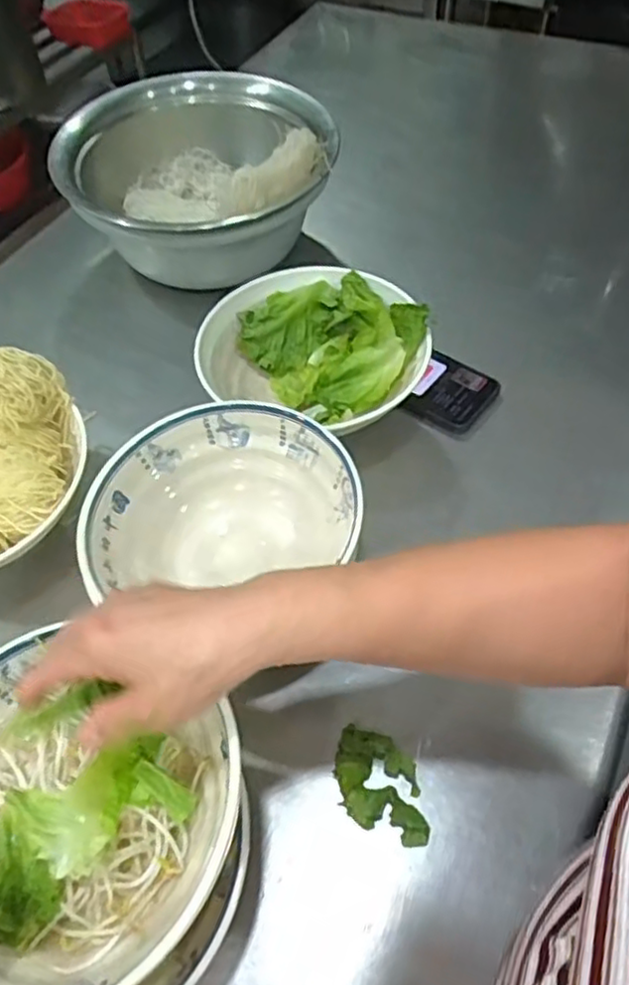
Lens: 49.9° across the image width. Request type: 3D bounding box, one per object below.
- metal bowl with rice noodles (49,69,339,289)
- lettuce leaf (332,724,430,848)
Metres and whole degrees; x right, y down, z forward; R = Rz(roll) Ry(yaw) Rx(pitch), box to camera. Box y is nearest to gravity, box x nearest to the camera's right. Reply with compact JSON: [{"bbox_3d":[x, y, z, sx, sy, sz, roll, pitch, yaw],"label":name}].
[{"bbox_3d":[-0.134,-0.373,0.824,0.321,0.130,0.281,-16,56,-8],"label":"metal bowl with rice noodles"},{"bbox_3d":[0.050,0.214,0.497,0.076,0.016,0.062,15,57,13],"label":"lettuce leaf"}]

